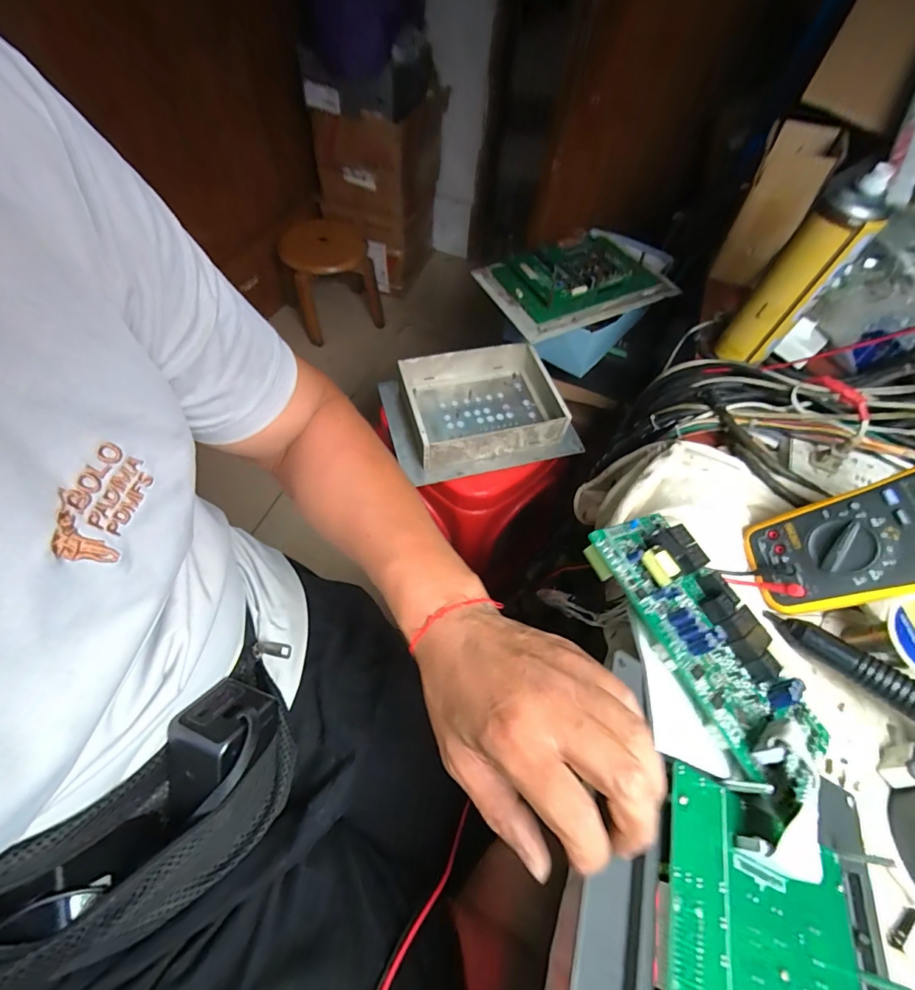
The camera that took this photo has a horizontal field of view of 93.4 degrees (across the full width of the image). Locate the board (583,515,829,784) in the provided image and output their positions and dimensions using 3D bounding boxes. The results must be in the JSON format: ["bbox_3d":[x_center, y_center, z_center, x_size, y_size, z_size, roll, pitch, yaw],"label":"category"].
[{"bbox_3d":[0.179,0.097,0.303,0.105,0.026,0.187,-14,66,-36],"label":"board"}]

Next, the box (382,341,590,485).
[{"bbox_3d":[0.038,-0.143,0.717,0.302,0.095,0.201,-9,60,-10],"label":"box"}]

